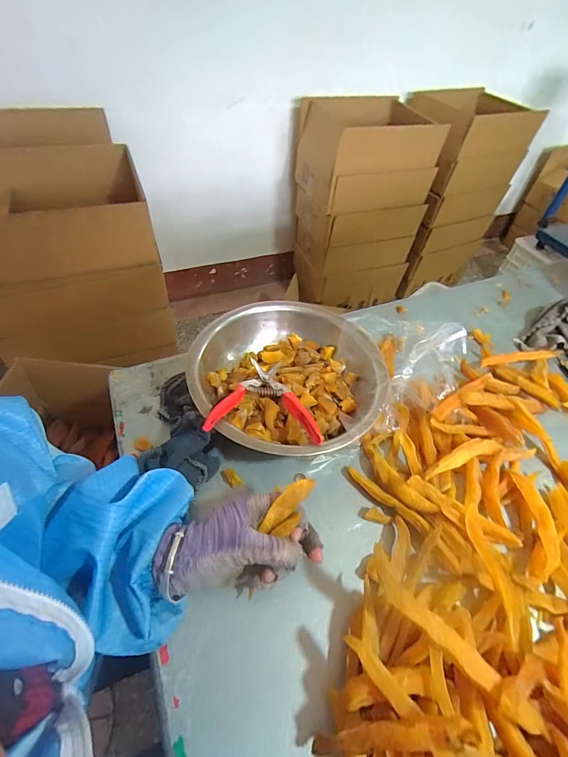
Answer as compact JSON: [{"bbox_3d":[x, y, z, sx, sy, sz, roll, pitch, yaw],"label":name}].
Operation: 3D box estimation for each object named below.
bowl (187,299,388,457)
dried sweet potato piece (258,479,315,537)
[{"bbox_3d":[0.006,-0.002,0.496,0.255,0.062,0.246,2,50,-2],"label":"bowl"},{"bbox_3d":[0.006,0.125,0.349,0.027,0.015,0.063,41,89,26],"label":"dried sweet potato piece"}]

